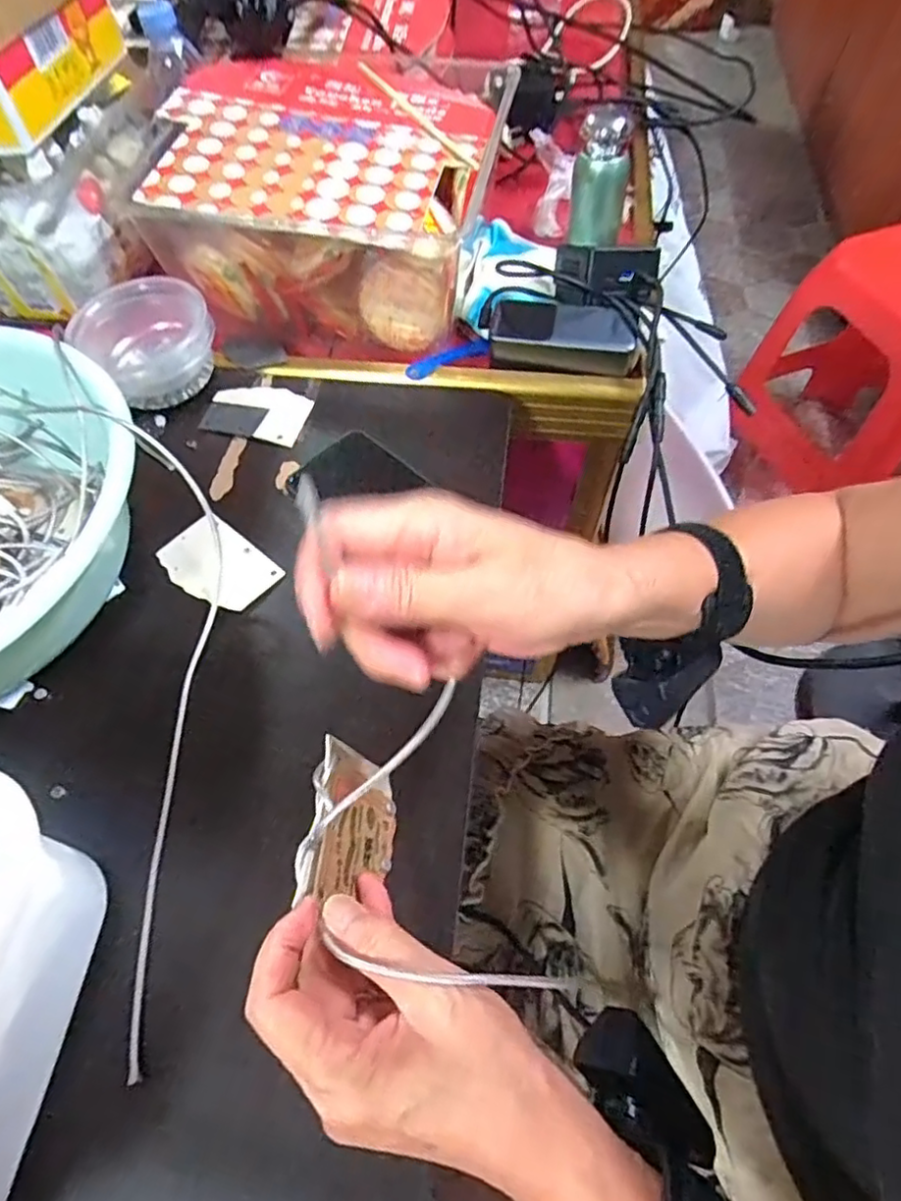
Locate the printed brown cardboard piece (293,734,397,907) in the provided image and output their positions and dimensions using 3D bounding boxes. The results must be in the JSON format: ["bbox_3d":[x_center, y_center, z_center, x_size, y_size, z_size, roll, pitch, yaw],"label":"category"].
[{"bbox_3d":[-0.047,0.109,0.313,0.011,0.055,0.074,-23,45,22],"label":"printed brown cardboard piece"}]

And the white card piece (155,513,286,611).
[{"bbox_3d":[-0.168,-0.027,0.455,0.086,0.005,0.054,35,71,18],"label":"white card piece"}]

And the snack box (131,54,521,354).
[{"bbox_3d":[-0.110,-0.378,0.607,0.299,0.134,0.271,11,62,7],"label":"snack box"}]

